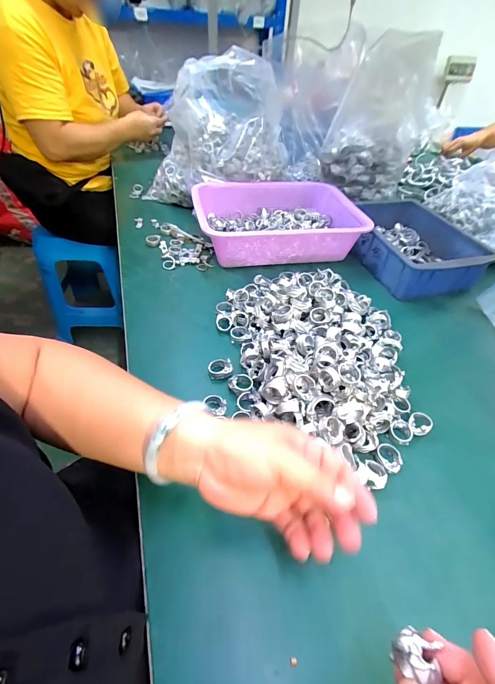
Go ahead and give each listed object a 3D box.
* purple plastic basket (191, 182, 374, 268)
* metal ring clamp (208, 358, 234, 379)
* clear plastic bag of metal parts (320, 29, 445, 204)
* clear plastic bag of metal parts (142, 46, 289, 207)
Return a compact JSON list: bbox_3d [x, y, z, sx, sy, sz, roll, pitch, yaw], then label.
[{"bbox_3d":[0.057,-0.230,0.621,0.302,0.080,0.216,-6,47,-11],"label":"purple plastic basket"},{"bbox_3d":[-0.033,0.032,0.397,0.030,0.018,0.024,3,46,-2],"label":"metal ring clamp"},{"bbox_3d":[0.278,-0.474,0.697,0.174,0.154,0.293,18,89,11],"label":"clear plastic bag of metal parts"},{"bbox_3d":[-0.065,-0.437,0.684,0.294,0.264,0.189,0,46,-6],"label":"clear plastic bag of metal parts"}]

